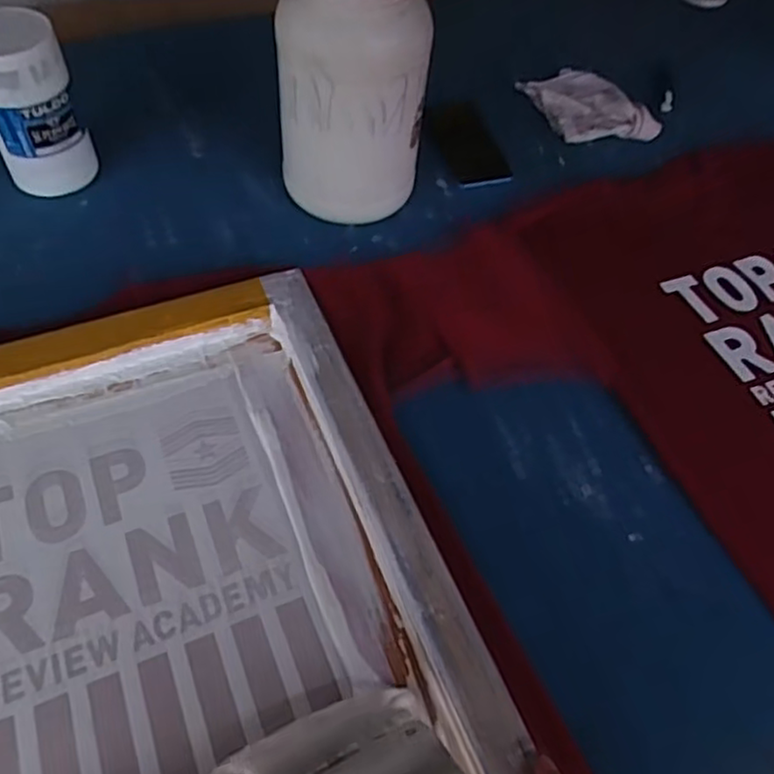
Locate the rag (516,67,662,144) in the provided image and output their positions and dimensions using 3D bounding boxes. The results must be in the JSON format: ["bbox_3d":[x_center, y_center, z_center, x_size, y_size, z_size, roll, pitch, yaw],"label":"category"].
[{"bbox_3d":[0.277,-0.395,0.959,0.127,0.023,0.170,-15,57,-15],"label":"rag"}]

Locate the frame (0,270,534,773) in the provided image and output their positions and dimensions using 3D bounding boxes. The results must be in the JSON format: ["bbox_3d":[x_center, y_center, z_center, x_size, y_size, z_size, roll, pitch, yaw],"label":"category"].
[{"bbox_3d":[-0.179,0.188,0.503,0.453,0.042,0.597,-17,57,-16],"label":"frame"}]

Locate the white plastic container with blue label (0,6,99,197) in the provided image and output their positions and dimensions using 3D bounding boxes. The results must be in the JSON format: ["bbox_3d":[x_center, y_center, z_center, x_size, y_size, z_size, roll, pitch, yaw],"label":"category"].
[{"bbox_3d":[-0.384,-0.301,0.751,0.093,0.173,0.079,-24,60,-20],"label":"white plastic container with blue label"}]

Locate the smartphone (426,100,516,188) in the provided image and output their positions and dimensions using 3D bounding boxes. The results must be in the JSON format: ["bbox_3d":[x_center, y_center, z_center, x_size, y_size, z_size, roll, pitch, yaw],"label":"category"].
[{"bbox_3d":[0.106,-0.317,0.908,0.077,0.011,0.166,-11,56,-12],"label":"smartphone"}]

